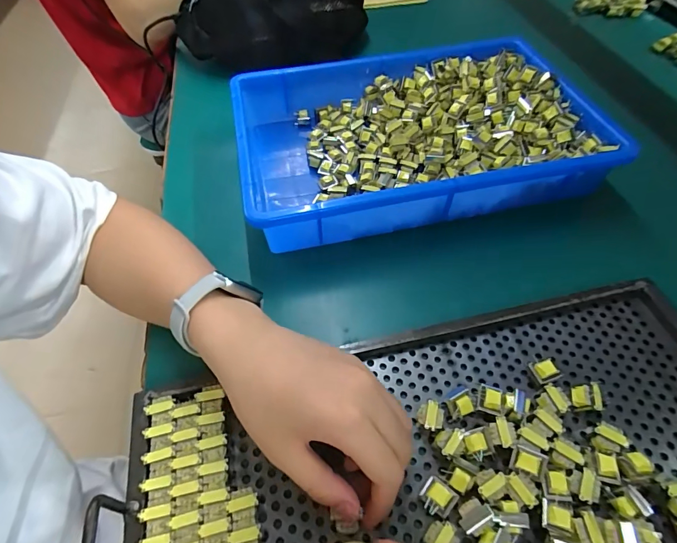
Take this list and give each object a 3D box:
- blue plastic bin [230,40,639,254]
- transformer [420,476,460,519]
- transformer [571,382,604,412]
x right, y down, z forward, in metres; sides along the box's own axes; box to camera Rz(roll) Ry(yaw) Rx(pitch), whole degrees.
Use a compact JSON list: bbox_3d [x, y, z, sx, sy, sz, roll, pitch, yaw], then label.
[{"bbox_3d":[0.077,-0.149,0.437,0.356,0.070,0.241,-11,54,-5],"label":"blue plastic bin"},{"bbox_3d":[0.061,0.143,0.247,0.020,0.017,0.019,31,61,22],"label":"transformer"},{"bbox_3d":[0.175,0.090,0.279,0.016,0.018,0.018,7,55,8],"label":"transformer"}]

